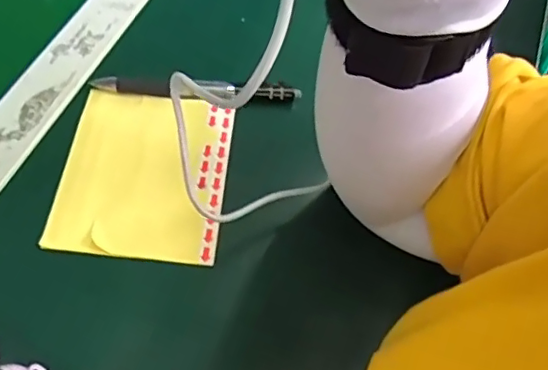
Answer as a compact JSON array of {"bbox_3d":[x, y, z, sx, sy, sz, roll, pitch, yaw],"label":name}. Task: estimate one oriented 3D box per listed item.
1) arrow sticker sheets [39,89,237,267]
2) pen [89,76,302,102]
[{"bbox_3d":[-0.080,-0.009,0.365,0.099,0.008,0.118,6,58,-1],"label":"arrow sticker sheets"},{"bbox_3d":[-0.052,-0.068,0.398,0.140,0.011,0.012,3,58,-3],"label":"pen"}]

